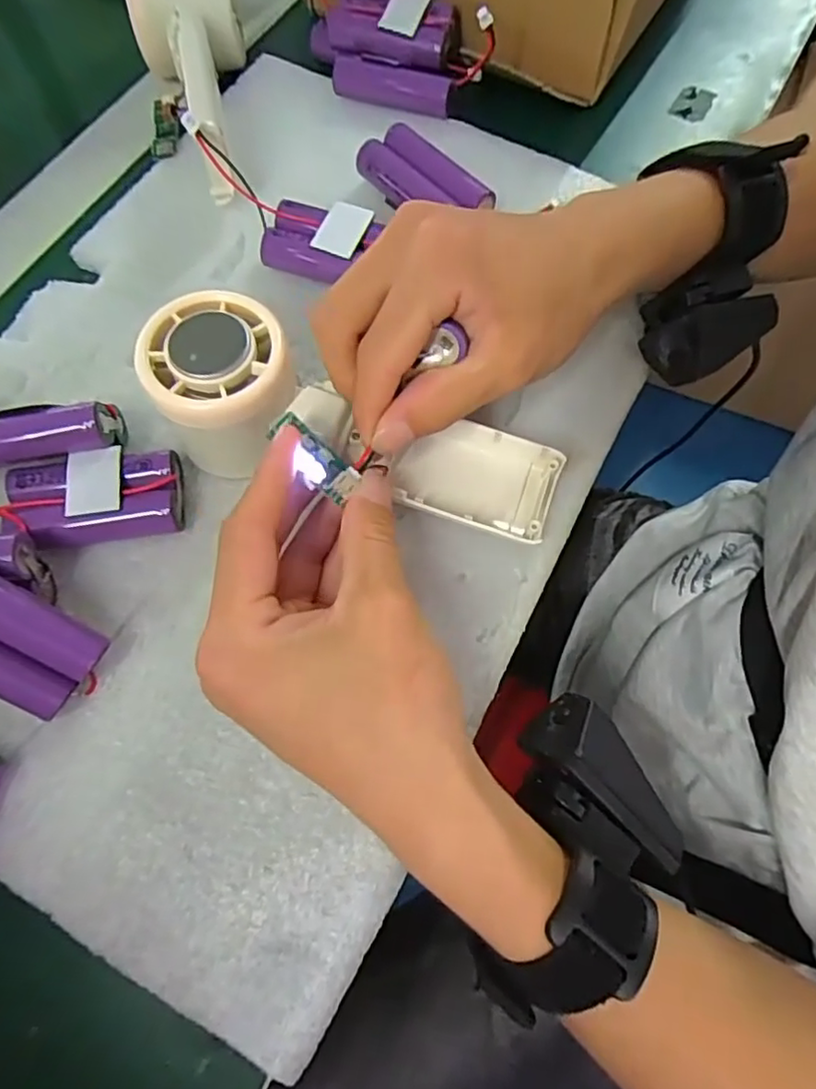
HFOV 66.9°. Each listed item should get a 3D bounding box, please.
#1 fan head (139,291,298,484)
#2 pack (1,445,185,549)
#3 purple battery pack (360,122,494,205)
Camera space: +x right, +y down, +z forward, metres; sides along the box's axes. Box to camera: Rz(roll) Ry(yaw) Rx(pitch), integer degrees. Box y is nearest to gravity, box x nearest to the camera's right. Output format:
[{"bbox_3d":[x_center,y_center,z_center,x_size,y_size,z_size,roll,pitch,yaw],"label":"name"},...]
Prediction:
[{"bbox_3d":[-0.071,-0.061,0.249,0.052,0.058,0.055,0,70,1],"label":"fan head"},{"bbox_3d":[-0.126,-0.019,0.254,0.065,0.020,0.036,-9,70,-3],"label":"pack"},{"bbox_3d":[0.008,-0.182,0.311,0.067,0.017,0.033,41,75,14],"label":"purple battery pack"}]

